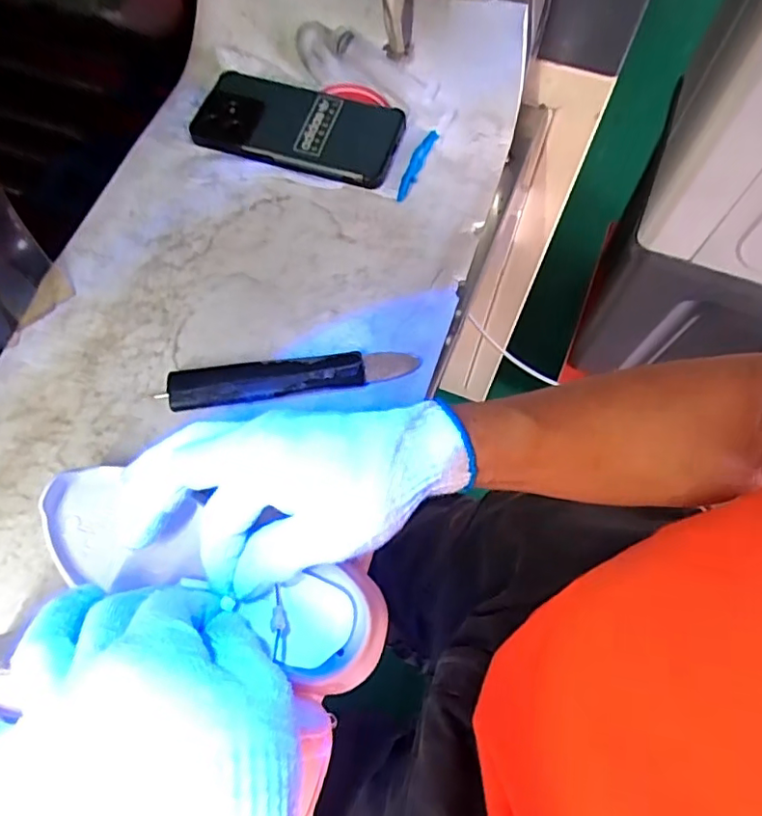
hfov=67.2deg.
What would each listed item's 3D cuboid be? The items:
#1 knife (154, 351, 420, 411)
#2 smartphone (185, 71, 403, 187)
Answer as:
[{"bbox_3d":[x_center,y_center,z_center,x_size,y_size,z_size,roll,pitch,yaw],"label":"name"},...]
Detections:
[{"bbox_3d":[-0.060,-0.024,0.393,0.167,0.012,0.032,-7,67,-4],"label":"knife"},{"bbox_3d":[-0.066,-0.230,0.464,0.160,0.011,0.082,16,70,6],"label":"smartphone"}]

